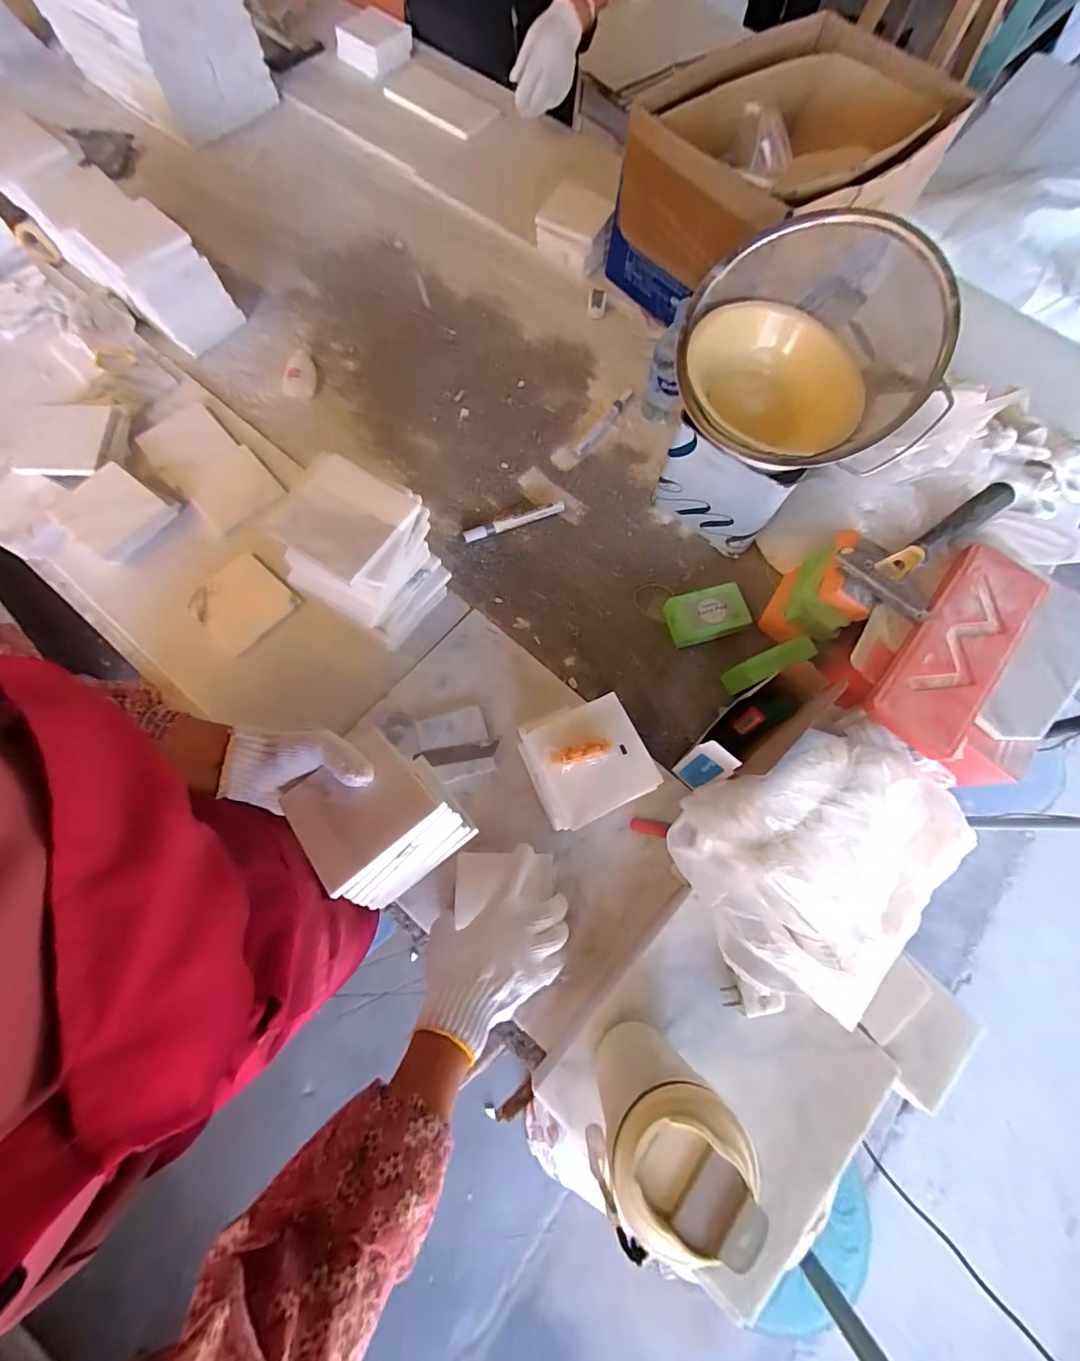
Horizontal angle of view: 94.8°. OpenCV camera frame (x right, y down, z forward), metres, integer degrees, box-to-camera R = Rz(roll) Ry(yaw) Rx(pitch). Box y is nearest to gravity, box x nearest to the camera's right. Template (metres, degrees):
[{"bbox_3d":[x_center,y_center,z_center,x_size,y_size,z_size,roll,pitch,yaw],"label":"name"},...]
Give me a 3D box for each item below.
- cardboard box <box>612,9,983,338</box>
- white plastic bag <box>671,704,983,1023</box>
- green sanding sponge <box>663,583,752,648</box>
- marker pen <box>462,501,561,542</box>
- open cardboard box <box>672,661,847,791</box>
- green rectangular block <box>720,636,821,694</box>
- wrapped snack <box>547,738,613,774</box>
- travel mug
[{"bbox_3d":[0.349,-0.722,0.724,0.329,0.187,0.429,40,75,11],"label":"cardboard box"},{"bbox_3d":[0.269,0.157,0.445,0.273,0.083,0.219,-26,74,-9],"label":"white plastic bag"},{"bbox_3d":[0.210,-0.081,0.632,0.097,0.029,0.060,-13,72,-6],"label":"green sanding sponge"},{"bbox_3d":[-0.035,-0.215,0.670,0.140,0.015,0.017,-22,73,-8],"label":"marker pen"},{"bbox_3d":[0.222,0.053,0.527,0.146,0.156,0.057,-39,77,-13],"label":"open cardboard box"},{"bbox_3d":[0.267,-0.017,0.582,0.105,0.017,0.027,-28,72,19],"label":"green rectangular block"},{"bbox_3d":[0.038,0.071,0.467,0.061,0.011,0.023,-8,72,-4],"label":"wrapped snack"},{"bbox_3d":[0.089,0.323,0.370,0.081,0.160,0.077,0,71,-1],"label":"travel mug"}]

